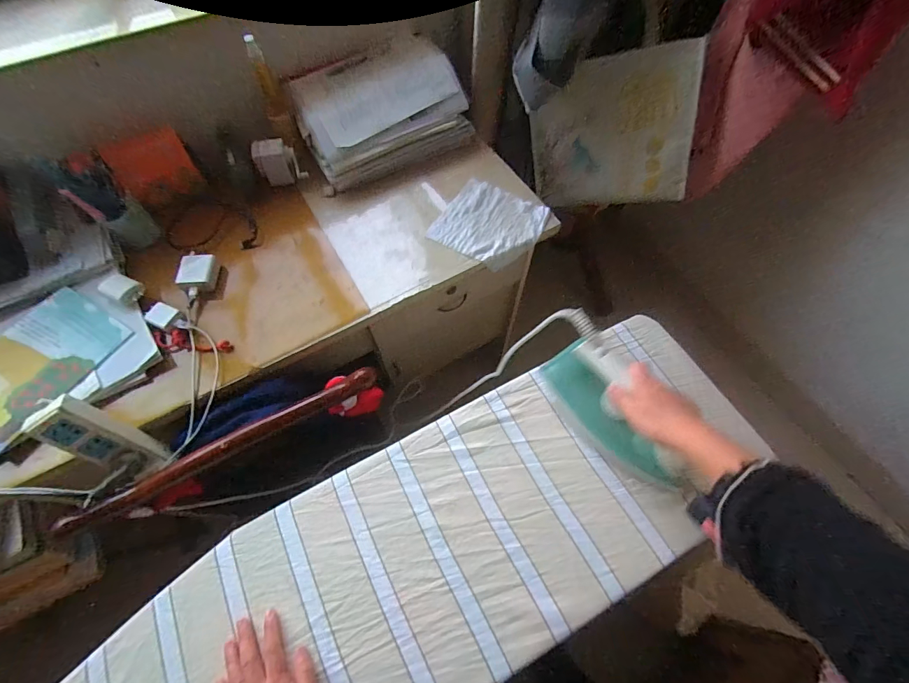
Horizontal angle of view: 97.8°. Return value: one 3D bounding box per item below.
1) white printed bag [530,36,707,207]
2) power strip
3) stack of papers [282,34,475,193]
[{"bbox_3d":[0.328,-0.427,0.843,0.309,0.311,0.023,4,48,25],"label":"white printed bag"},{"bbox_3d":[-0.460,0.133,0.517,0.034,0.145,0.064,18,61,48],"label":"power strip"},{"bbox_3d":[-0.141,-0.446,0.768,0.304,0.131,0.224,-25,68,-11],"label":"stack of papers"}]

